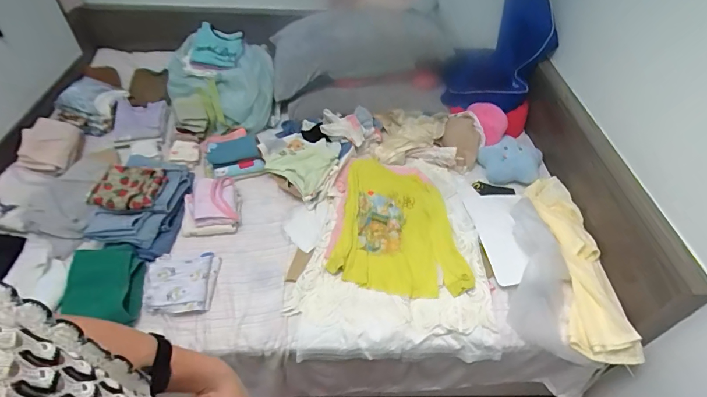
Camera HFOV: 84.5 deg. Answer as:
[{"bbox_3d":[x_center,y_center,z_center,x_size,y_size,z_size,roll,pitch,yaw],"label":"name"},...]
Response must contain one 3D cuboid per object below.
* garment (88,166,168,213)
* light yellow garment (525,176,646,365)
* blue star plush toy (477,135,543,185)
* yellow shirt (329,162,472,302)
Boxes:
[{"bbox_3d":[-0.657,-0.038,1.133,0.185,0.048,0.161,-5,49,-5],"label":"garment"},{"bbox_3d":[0.629,0.152,1.106,0.151,0.086,0.580,2,49,1],"label":"light yellow garment"},{"bbox_3d":[0.546,-0.133,1.362,0.211,0.079,0.162,18,51,14],"label":"blue star plush toy"},{"bbox_3d":[0.153,0.068,1.187,0.394,0.044,0.472,8,49,6],"label":"yellow shirt"}]

